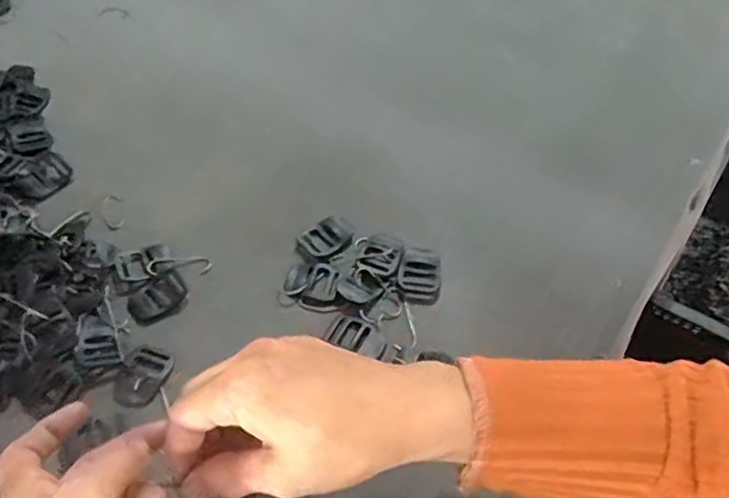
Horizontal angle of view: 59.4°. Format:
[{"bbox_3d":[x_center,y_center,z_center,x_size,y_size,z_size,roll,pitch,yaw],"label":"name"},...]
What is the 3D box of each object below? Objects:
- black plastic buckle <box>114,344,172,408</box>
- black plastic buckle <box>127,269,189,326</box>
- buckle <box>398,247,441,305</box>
[{"bbox_3d":[-0.136,0.077,0.390,0.028,0.007,0.040,12,54,9],"label":"black plastic buckle"},{"bbox_3d":[-0.135,0.032,0.422,0.034,0.009,0.041,31,59,22],"label":"black plastic buckle"},{"bbox_3d":[0.038,0.017,0.438,0.027,0.005,0.044,6,53,5],"label":"buckle"}]

